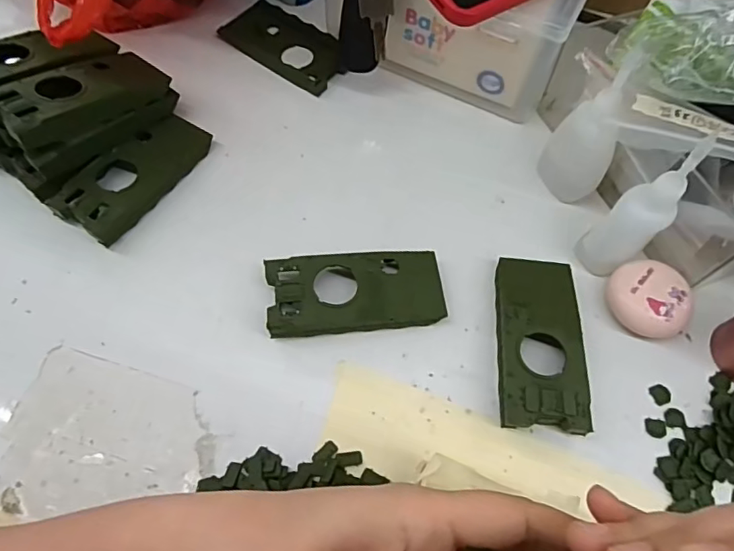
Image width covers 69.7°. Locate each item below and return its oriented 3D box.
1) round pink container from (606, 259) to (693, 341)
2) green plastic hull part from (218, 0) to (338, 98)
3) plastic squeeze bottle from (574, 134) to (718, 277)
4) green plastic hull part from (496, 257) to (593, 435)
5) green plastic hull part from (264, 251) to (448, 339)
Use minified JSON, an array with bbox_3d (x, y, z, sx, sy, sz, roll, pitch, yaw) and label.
[{"bbox_3d":[0.172,0.013,0.321,0.047,0.021,0.049,1,62,-2],"label":"round pink container"},{"bbox_3d":[-0.064,-0.182,0.417,0.101,0.012,0.048,33,66,14],"label":"green plastic hull part"},{"bbox_3d":[0.158,-0.039,0.298,0.041,0.099,0.031,-36,70,-19],"label":"plastic squeeze bottle"},{"bbox_3d":[0.101,0.037,0.308,0.047,0.020,0.104,7,62,1],"label":"green plastic hull part"},{"bbox_3d":[-0.006,0.011,0.317,0.103,0.020,0.047,-5,63,-6],"label":"green plastic hull part"}]

